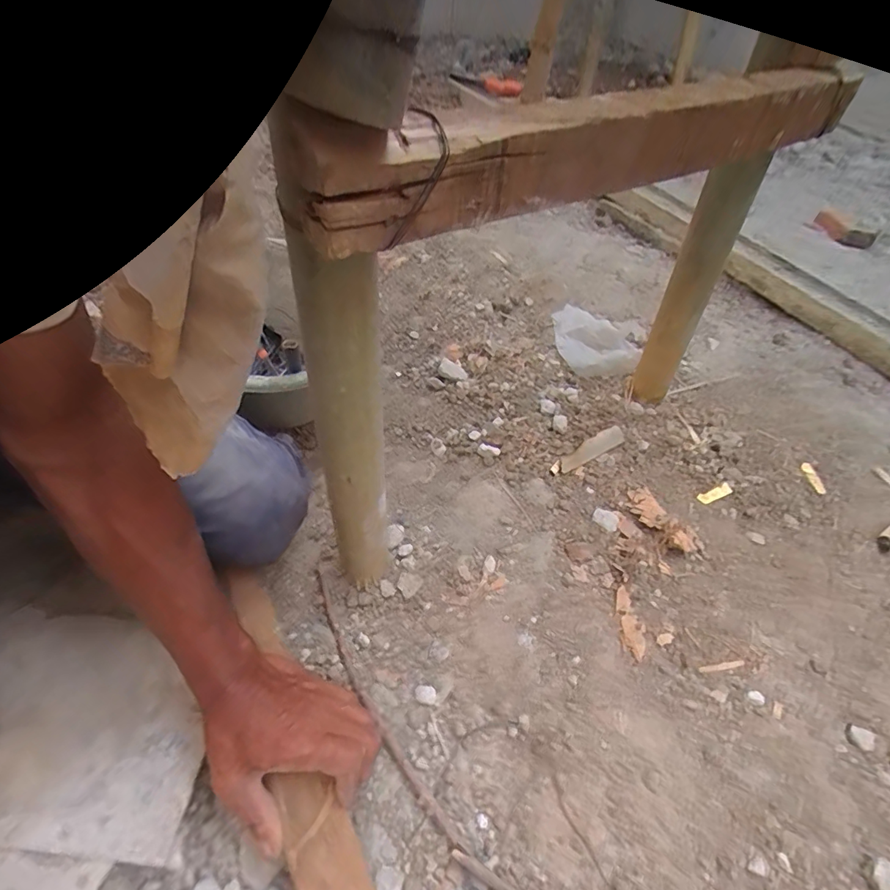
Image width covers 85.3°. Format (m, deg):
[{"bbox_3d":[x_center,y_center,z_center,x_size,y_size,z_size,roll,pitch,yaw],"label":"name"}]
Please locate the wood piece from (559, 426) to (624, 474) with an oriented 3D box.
[{"bbox_3d":[0.215,0.006,0.708,0.124,0.007,0.029,-25,57,-24],"label":"wood piece"}]

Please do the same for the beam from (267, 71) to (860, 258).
[{"bbox_3d":[0.106,-0.198,0.317,0.418,0.061,0.056,-21,56,-21],"label":"beam"}]

